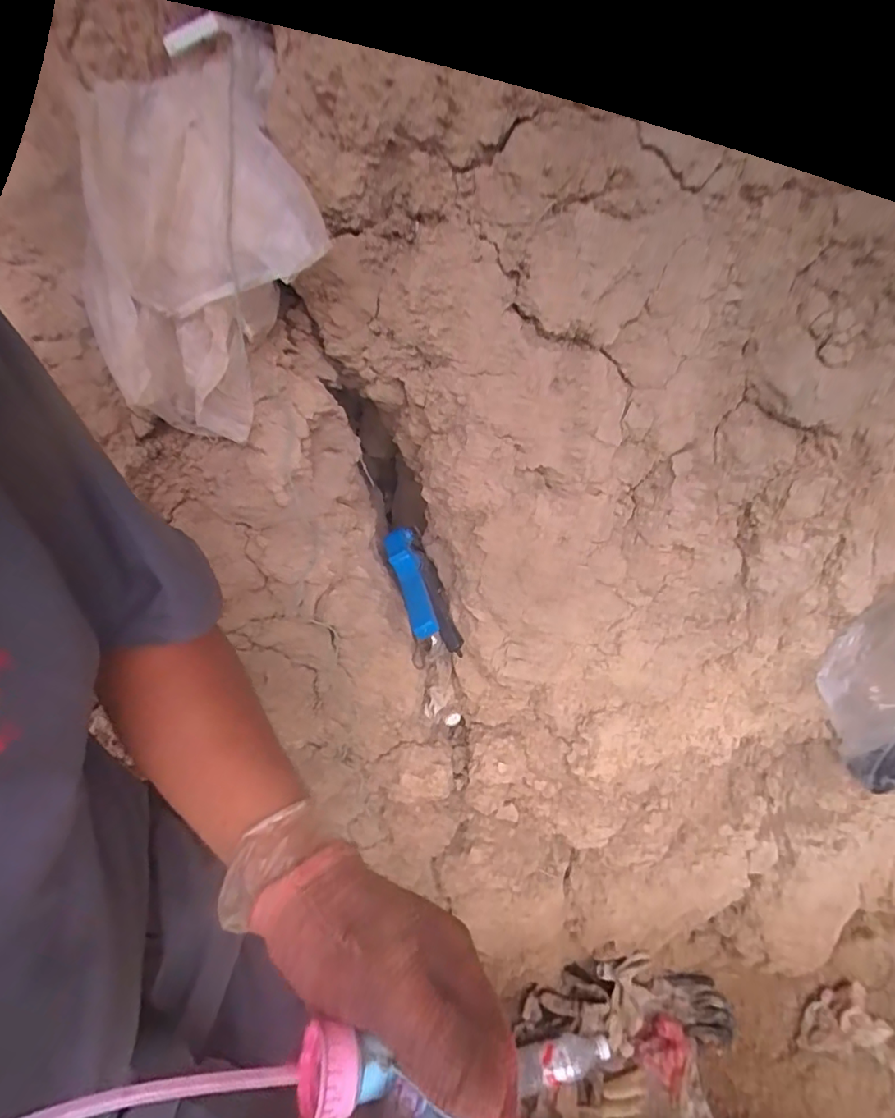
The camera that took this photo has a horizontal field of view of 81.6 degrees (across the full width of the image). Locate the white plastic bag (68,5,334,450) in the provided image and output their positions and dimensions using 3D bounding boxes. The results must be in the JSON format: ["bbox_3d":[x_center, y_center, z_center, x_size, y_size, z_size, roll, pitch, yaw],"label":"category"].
[{"bbox_3d":[-0.185,-0.225,0.387,0.174,0.215,0.130,-18,41,-14],"label":"white plastic bag"}]

